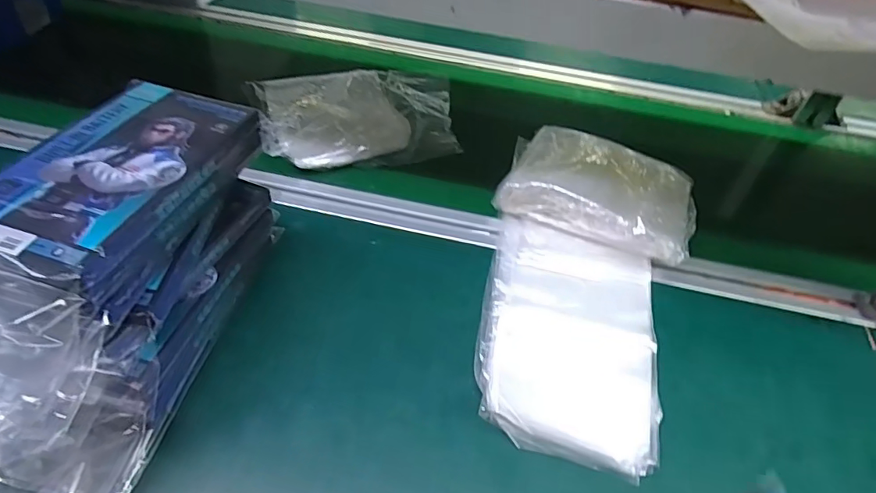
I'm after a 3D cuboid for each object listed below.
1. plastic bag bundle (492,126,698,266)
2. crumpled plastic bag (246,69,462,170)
[{"bbox_3d":[0.162,-0.060,0.505,0.175,0.042,0.135,23,50,15],"label":"plastic bag bundle"},{"bbox_3d":[-0.090,-0.147,0.564,0.209,0.067,0.154,-7,49,-12],"label":"crumpled plastic bag"}]

